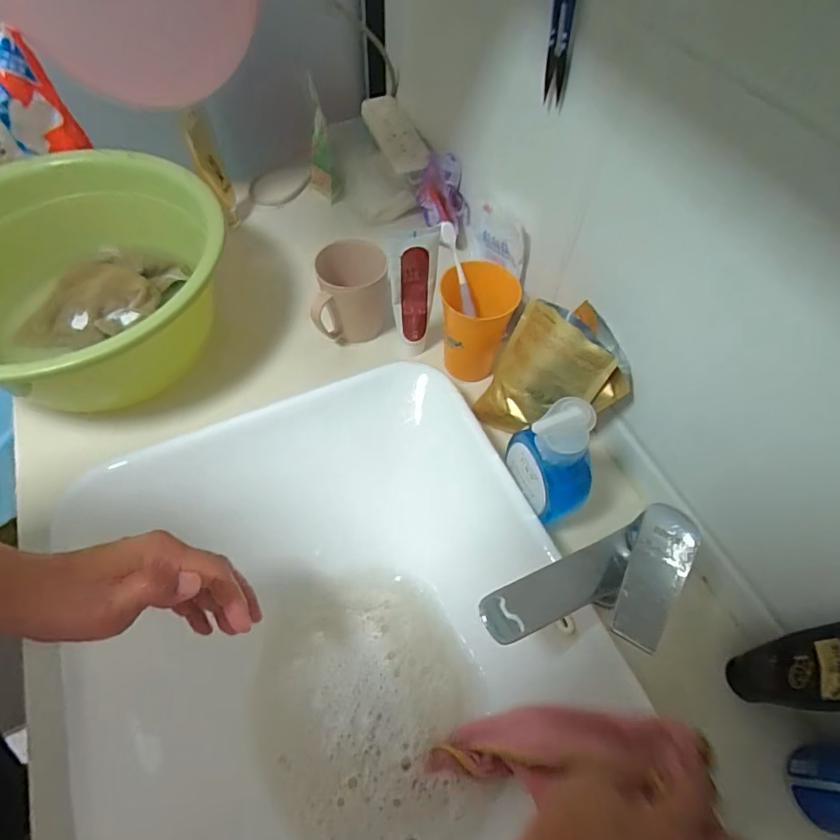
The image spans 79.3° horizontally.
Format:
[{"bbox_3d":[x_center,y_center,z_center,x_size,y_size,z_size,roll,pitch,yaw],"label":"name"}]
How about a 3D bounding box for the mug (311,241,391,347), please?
[{"bbox_3d":[-0.080,-0.147,0.607,0.086,0.106,0.073,4,58,0],"label":"mug"}]

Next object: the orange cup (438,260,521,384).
[{"bbox_3d":[0.062,-0.106,0.579,0.080,0.120,0.076,1,58,-2],"label":"orange cup"}]

